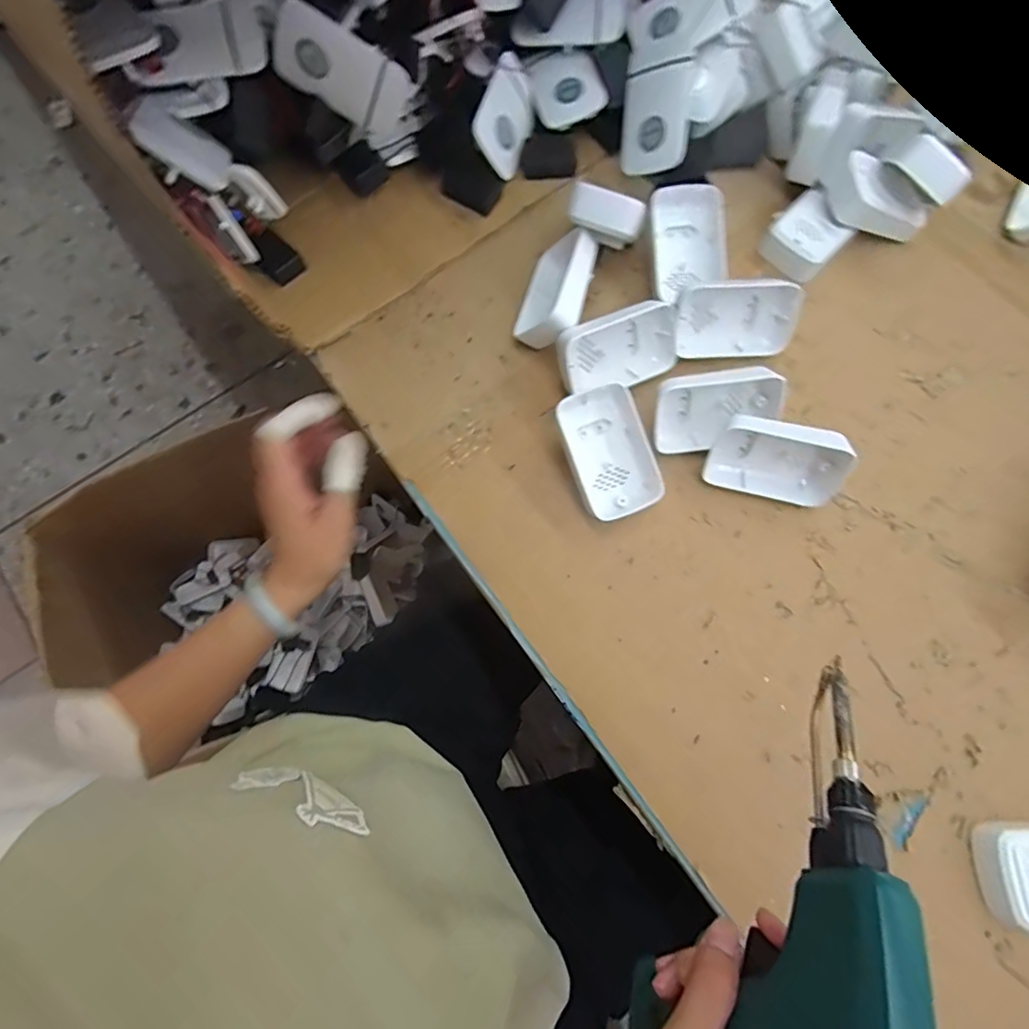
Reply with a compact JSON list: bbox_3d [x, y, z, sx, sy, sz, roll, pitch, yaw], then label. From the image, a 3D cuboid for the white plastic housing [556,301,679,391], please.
[{"bbox_3d":[0.083,-0.134,0.444,0.095,0.059,0.024,-21,36,-5],"label":"white plastic housing"}]

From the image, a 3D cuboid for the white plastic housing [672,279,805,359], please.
[{"bbox_3d":[0.181,-0.161,0.452,0.098,0.029,0.058,-4,114,-2],"label":"white plastic housing"}]

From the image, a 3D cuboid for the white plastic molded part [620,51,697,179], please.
[{"bbox_3d":[0.122,-0.347,0.471,0.060,0.018,0.094,16,110,28],"label":"white plastic molded part"}]

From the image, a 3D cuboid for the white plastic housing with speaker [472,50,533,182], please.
[{"bbox_3d":[-0.005,-0.358,0.490,0.011,0.055,0.089,17,81,40],"label":"white plastic housing with speaker"}]

